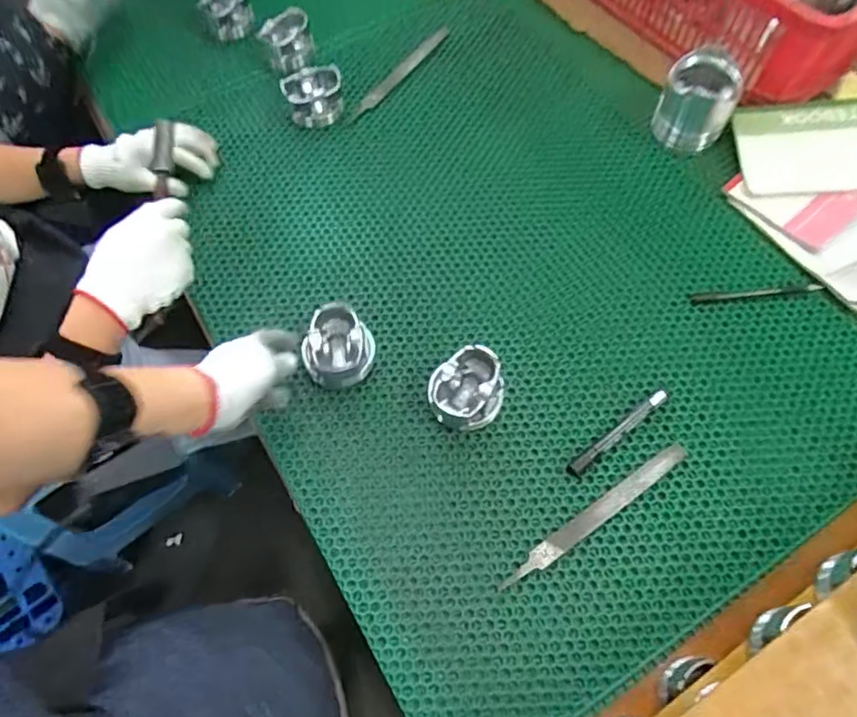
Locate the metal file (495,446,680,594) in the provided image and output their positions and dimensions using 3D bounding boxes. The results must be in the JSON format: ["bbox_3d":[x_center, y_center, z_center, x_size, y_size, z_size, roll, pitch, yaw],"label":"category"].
[{"bbox_3d":[0.169,0.158,0.579,0.232,0.006,0.020,-33,66,-12],"label":"metal file"}]

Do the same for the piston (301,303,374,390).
[{"bbox_3d":[-0.100,-0.013,0.658,0.071,0.053,0.087,10,65,8],"label":"piston"}]

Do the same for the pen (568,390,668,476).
[{"bbox_3d":[0.203,0.078,0.612,0.138,0.012,0.015,-36,67,-13],"label":"pen"}]

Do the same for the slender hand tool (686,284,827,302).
[{"bbox_3d":[0.388,-0.078,0.683,0.150,0.007,0.012,-5,64,1],"label":"slender hand tool"}]

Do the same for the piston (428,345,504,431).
[{"bbox_3d":[0.046,0.033,0.631,0.074,0.051,0.085,34,71,18],"label":"piston"}]

